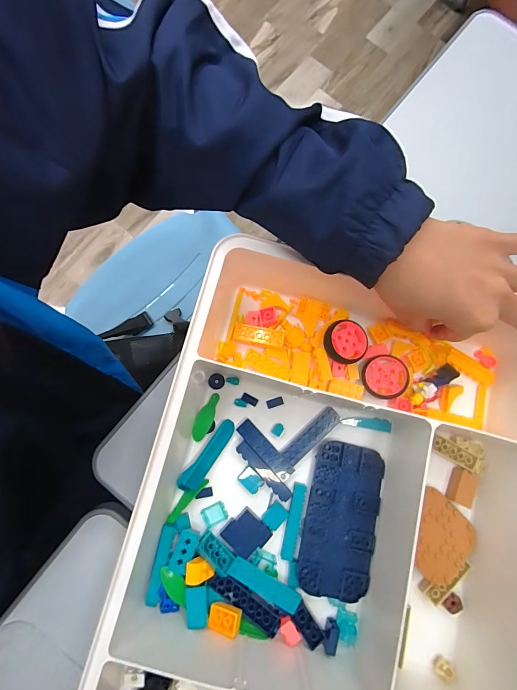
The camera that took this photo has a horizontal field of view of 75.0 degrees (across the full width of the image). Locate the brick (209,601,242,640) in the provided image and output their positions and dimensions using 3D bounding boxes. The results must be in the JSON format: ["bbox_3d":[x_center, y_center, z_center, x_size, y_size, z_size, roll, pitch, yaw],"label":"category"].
[{"bbox_3d":[-0.027,0.223,0.273,0.025,0.007,0.019,7,67,14],"label":"brick"}]

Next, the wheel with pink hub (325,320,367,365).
[{"bbox_3d":[0.083,-0.003,0.318,0.040,0.016,0.039,0,78,0],"label":"wheel with pink hub"}]

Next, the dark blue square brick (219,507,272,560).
[{"bbox_3d":[-0.011,0.165,0.293,0.033,0.007,0.033,-42,81,-8],"label":"dark blue square brick"}]

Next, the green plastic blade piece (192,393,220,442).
[{"bbox_3d":[-0.049,0.067,0.313,0.016,0.004,0.045,27,79,6],"label":"green plastic blade piece"}]

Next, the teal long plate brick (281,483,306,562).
[{"bbox_3d":[0.031,0.157,0.299,0.010,0.005,0.062,12,78,3],"label":"teal long plate brick"}]

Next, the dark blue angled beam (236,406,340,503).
[{"bbox_3d":[0.028,0.082,0.309,0.070,0.011,0.088,44,81,9],"label":"dark blue angled beam"}]

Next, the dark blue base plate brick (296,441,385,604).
[{"bbox_3d":[0.073,0.152,0.295,0.063,0.006,0.123,12,78,3],"label":"dark blue base plate brick"}]

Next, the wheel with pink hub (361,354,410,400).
[{"bbox_3d":[0.119,0.030,0.318,0.040,0.010,0.040,-2,80,13],"label":"wheel with pink hub"}]

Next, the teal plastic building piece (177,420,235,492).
[{"bbox_3d":[-0.045,0.099,0.302,0.016,0.012,0.070,37,80,7],"label":"teal plastic building piece"}]

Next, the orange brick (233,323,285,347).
[{"bbox_3d":[0.000,-0.008,0.323,0.048,0.012,0.017,9,78,2],"label":"orange brick"}]

